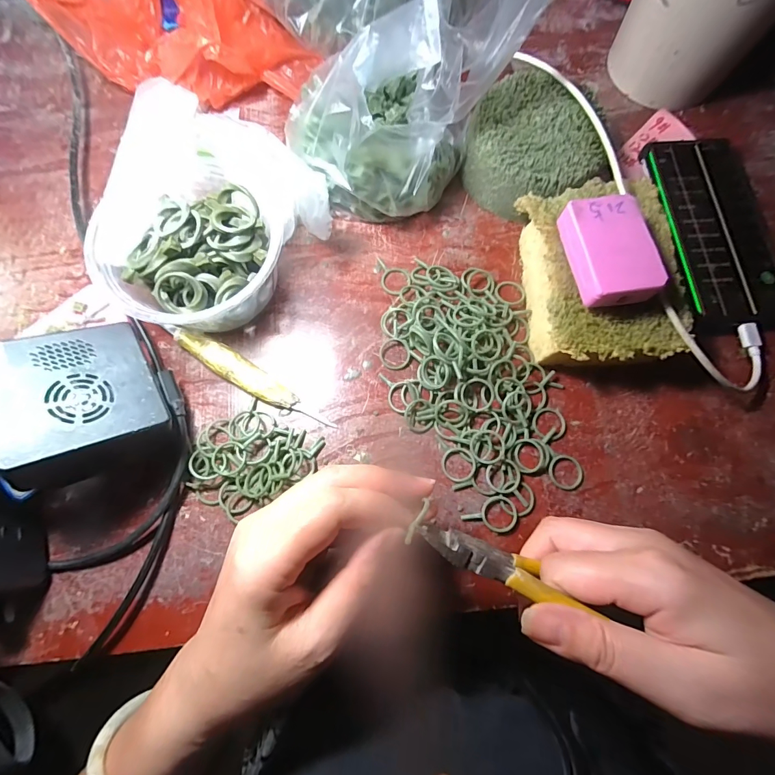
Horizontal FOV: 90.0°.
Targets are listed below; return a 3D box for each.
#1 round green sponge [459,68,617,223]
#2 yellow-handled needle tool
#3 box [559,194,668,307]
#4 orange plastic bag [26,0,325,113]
[{"bbox_3d":[0.106,-0.186,0.301,0.088,0.046,0.100,-16,76,-4],"label":"round green sponge"},{"bbox_3d":[-0.095,-0.006,0.270,0.123,0.010,0.019,31,77,7],"label":"yellow-handled needle tool"},{"bbox_3d":[0.139,-0.085,0.244,0.045,0.027,0.068,-7,75,-2],"label":"box"},{"bbox_3d":[-0.173,-0.301,0.312,0.153,0.077,0.172,-40,79,-10],"label":"orange plastic bag"}]

